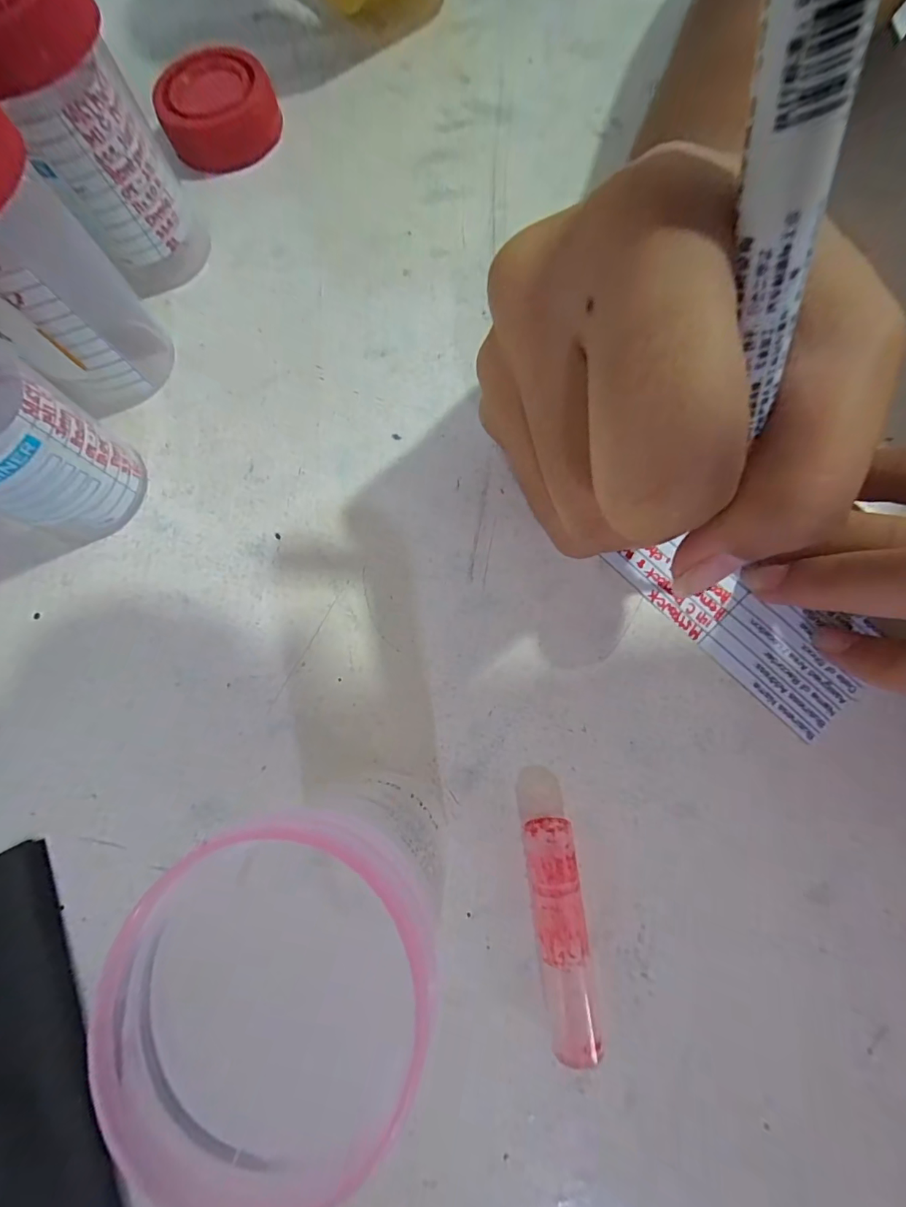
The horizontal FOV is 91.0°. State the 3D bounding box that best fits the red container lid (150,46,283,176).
[{"bbox_3d":[-0.087,-0.185,0.166,0.041,0.016,0.035,-11,77,0],"label":"red container lid"}]

